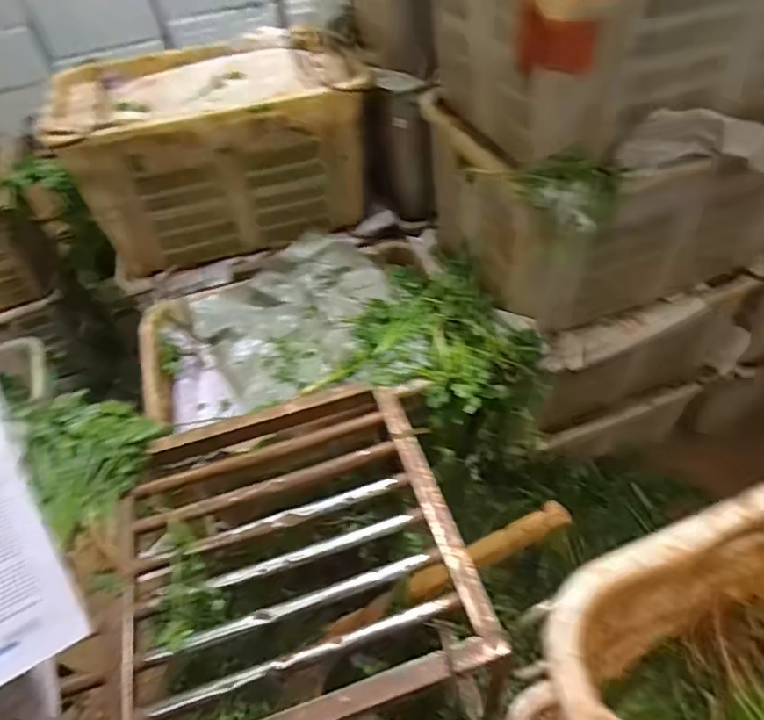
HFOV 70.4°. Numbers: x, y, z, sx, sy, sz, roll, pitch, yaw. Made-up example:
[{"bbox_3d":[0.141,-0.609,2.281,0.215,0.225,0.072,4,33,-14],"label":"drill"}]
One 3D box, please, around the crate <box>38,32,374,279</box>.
[{"bbox_3d":[-0.390,-0.526,1.346,0.647,0.332,0.513,-19,47,-13],"label":"crate"}]

